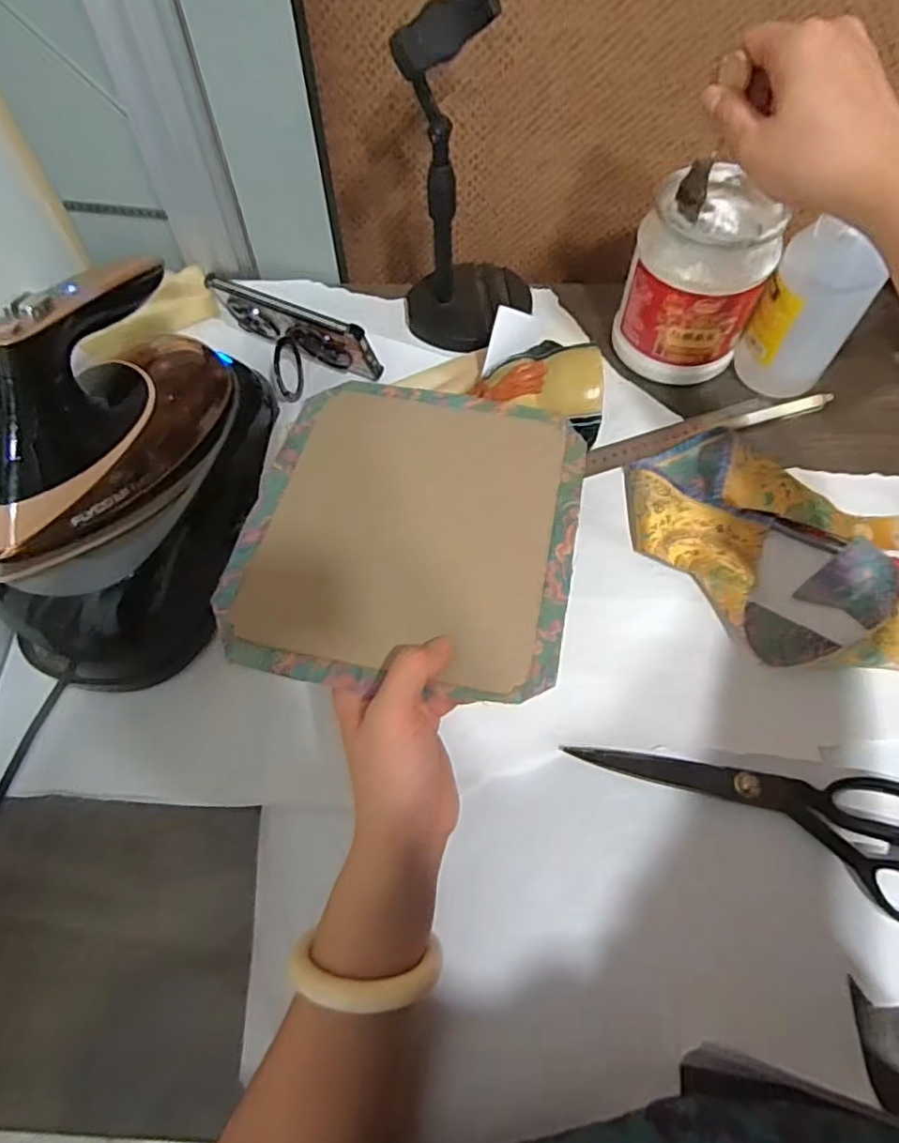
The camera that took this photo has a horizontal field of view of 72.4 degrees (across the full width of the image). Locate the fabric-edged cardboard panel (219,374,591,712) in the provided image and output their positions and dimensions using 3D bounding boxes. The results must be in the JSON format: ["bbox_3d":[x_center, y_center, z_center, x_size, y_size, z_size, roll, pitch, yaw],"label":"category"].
[{"bbox_3d":[-0.022,-0.033,0.379,0.196,0.012,0.218,11,60,6],"label":"fabric-edged cardboard panel"}]

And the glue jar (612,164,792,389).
[{"bbox_3d":[0.209,-0.248,0.520,0.107,0.135,0.109,-1,63,2],"label":"glue jar"}]

